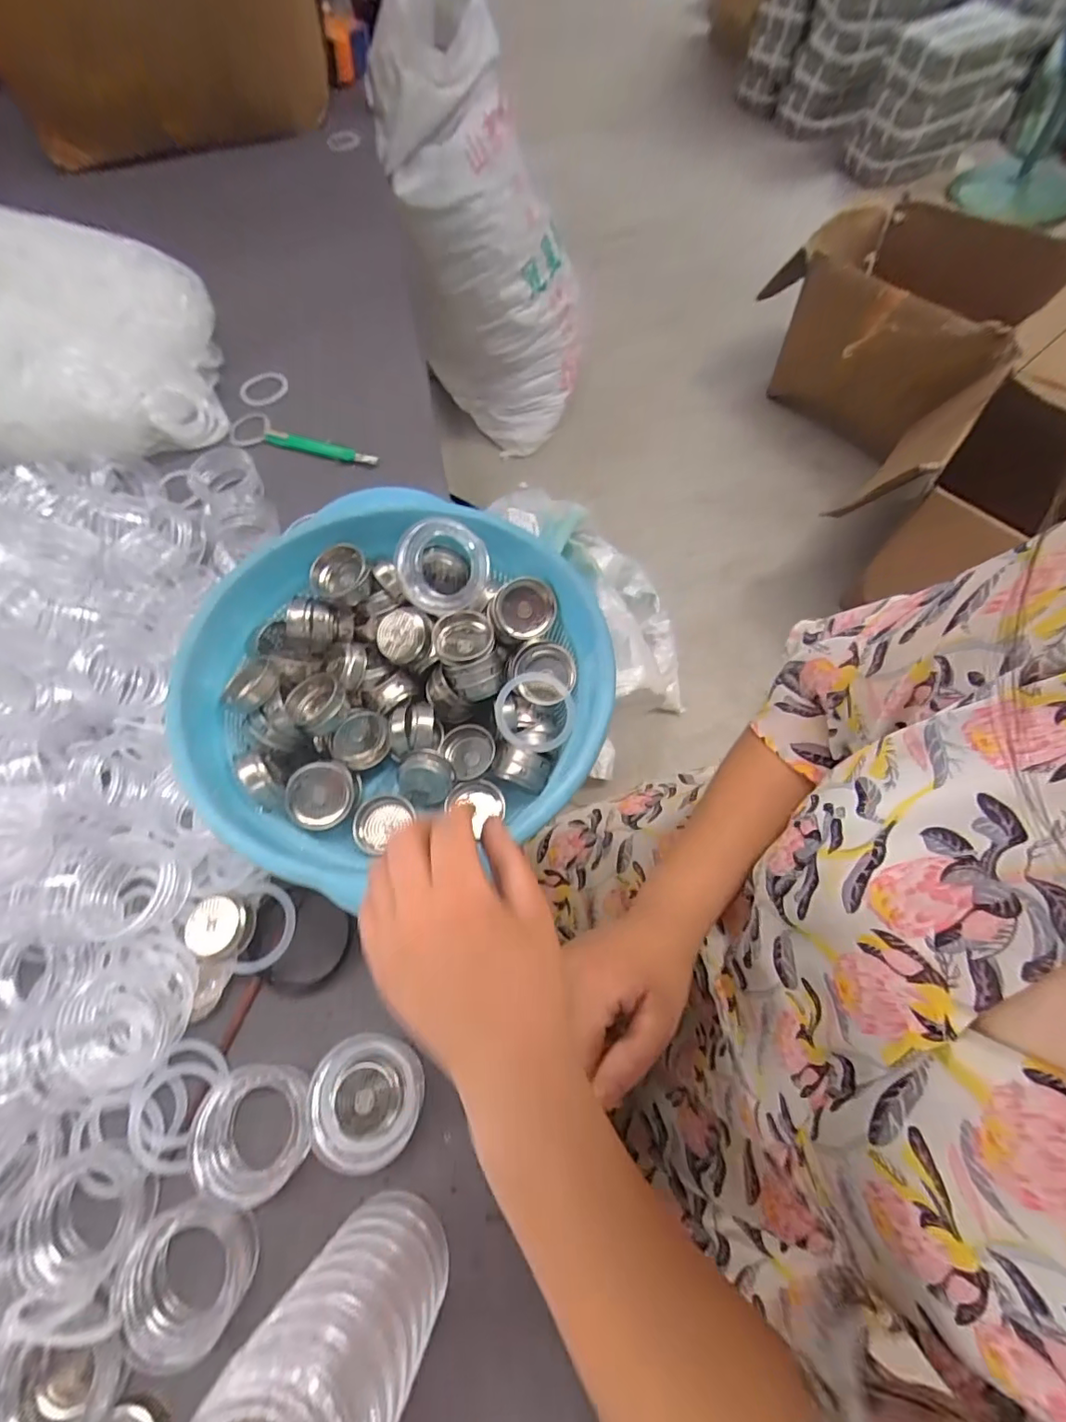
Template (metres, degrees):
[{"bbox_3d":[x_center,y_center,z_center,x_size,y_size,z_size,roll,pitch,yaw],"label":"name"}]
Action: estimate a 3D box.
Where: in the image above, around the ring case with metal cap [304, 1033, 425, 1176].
[{"bbox_3d":[-0.103,0.246,0.348,0.067,0.041,0.068,9,66,7],"label":"ring case with metal cap"}]

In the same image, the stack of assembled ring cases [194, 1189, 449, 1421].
[{"bbox_3d":[-0.085,0.284,0.242,0.061,0.150,0.062,2,65,5],"label":"stack of assembled ring cases"}]

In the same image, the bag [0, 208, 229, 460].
[{"bbox_3d":[-0.625,-0.409,0.600,0.491,0.155,0.231,-2,65,3],"label":"bag"}]

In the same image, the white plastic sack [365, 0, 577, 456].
[{"bbox_3d":[-0.084,-1.104,1.303,0.381,0.768,0.415,2,65,4],"label":"white plastic sack"}]

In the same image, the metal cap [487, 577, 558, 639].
[{"bbox_3d":[-0.008,-0.078,0.418,0.050,0.013,0.045,-42,96,7],"label":"metal cap"}]

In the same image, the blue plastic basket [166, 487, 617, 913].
[{"bbox_3d":[-0.087,-0.009,0.401,0.269,0.107,0.280,-25,66,-8],"label":"blue plastic basket"}]

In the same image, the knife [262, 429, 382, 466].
[{"bbox_3d":[-0.241,-0.299,0.617,0.145,0.014,0.019,18,68,12],"label":"knife"}]

